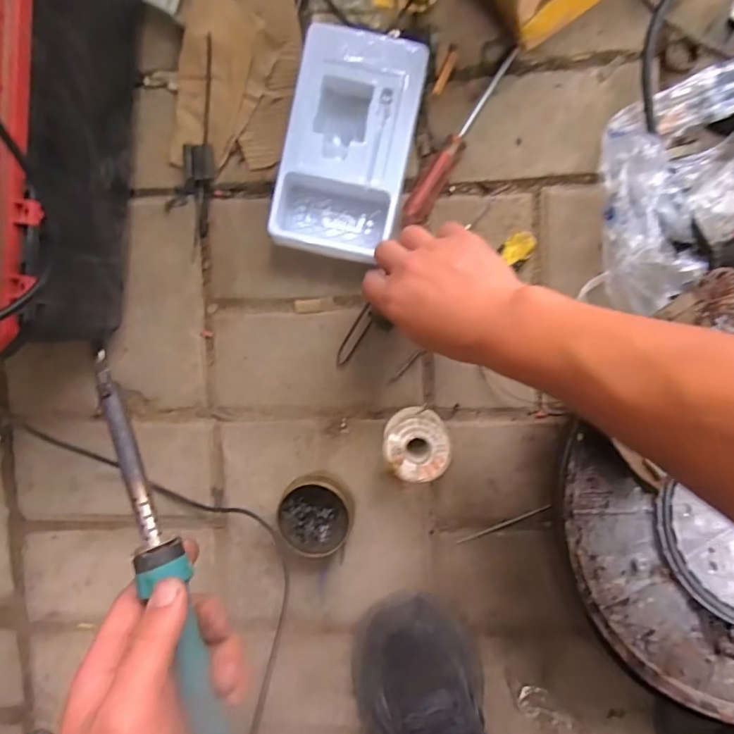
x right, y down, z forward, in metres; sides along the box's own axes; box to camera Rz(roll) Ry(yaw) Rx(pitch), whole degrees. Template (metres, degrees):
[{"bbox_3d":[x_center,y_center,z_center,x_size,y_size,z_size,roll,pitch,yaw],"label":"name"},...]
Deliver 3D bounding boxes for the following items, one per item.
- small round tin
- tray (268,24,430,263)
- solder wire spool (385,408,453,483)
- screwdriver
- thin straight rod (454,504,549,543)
[{"bbox_3d":[-0.045,0.130,0.436,0.062,0.033,0.068,0,94,5],"label":"small round tin"},{"bbox_3d":[-0.015,-0.183,0.416,0.102,0.031,0.176,13,95,4],"label":"tray"},{"bbox_3d":[0.043,0.063,0.417,0.052,0.052,0.055,0,93,3],"label":"solder wire spool"},{"bbox_3d":[0.076,-0.196,0.416,0.022,0.021,0.166,29,96,2],"label":"screwdriver"},{"bbox_3d":[0.124,0.143,0.445,0.089,0.005,0.005,-24,92,6],"label":"thin straight rod"}]

